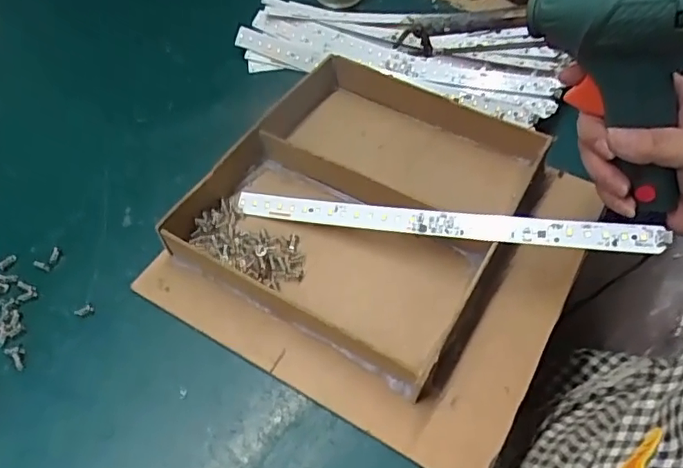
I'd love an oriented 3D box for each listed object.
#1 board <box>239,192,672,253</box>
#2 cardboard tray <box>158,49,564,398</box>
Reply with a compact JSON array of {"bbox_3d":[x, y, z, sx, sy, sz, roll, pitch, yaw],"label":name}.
[{"bbox_3d":[0.058,-0.009,0.368,0.282,0.010,0.019,6,85,21],"label":"board"},{"bbox_3d":[0.018,-0.030,0.398,0.209,0.032,0.241,25,59,18],"label":"cardboard tray"}]

